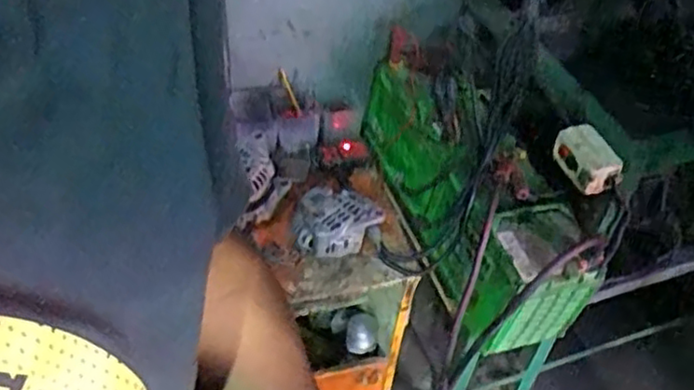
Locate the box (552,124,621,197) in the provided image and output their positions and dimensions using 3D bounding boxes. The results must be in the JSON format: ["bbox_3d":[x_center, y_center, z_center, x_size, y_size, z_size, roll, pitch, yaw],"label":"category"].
[{"bbox_3d":[0.379,-0.056,1.071,0.063,0.059,0.101,-13,48,-16],"label":"box"}]

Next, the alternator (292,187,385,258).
[{"bbox_3d":[-0.018,0.051,1.218,0.154,0.084,0.089,6,46,1],"label":"alternator"}]

